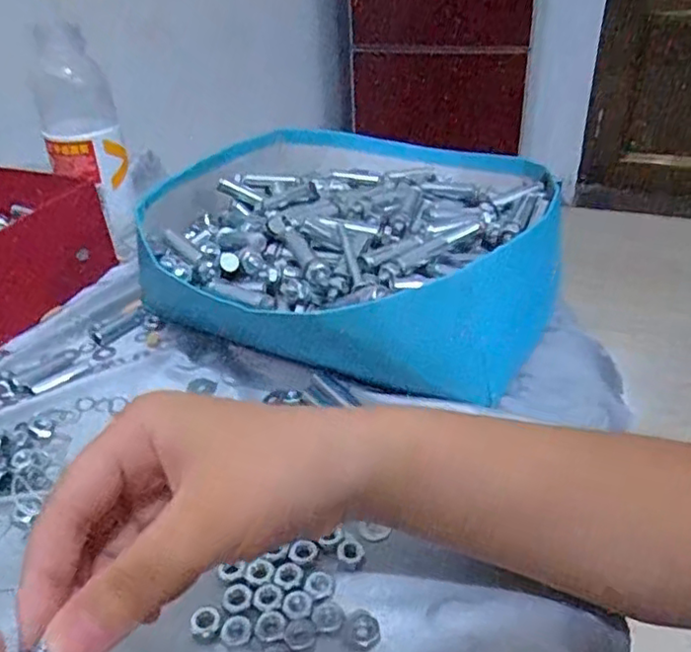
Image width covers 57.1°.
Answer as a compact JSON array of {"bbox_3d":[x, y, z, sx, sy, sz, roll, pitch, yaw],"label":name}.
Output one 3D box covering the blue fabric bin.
[{"bbox_3d":[0.001,-0.061,0.484,0.301,0.087,0.282,10,36,17],"label":"blue fabric bin"}]

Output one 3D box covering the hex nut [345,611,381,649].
[{"bbox_3d":[0.007,0.129,0.271,0.015,0.004,0.016,0,34,2],"label":"hex nut"}]

